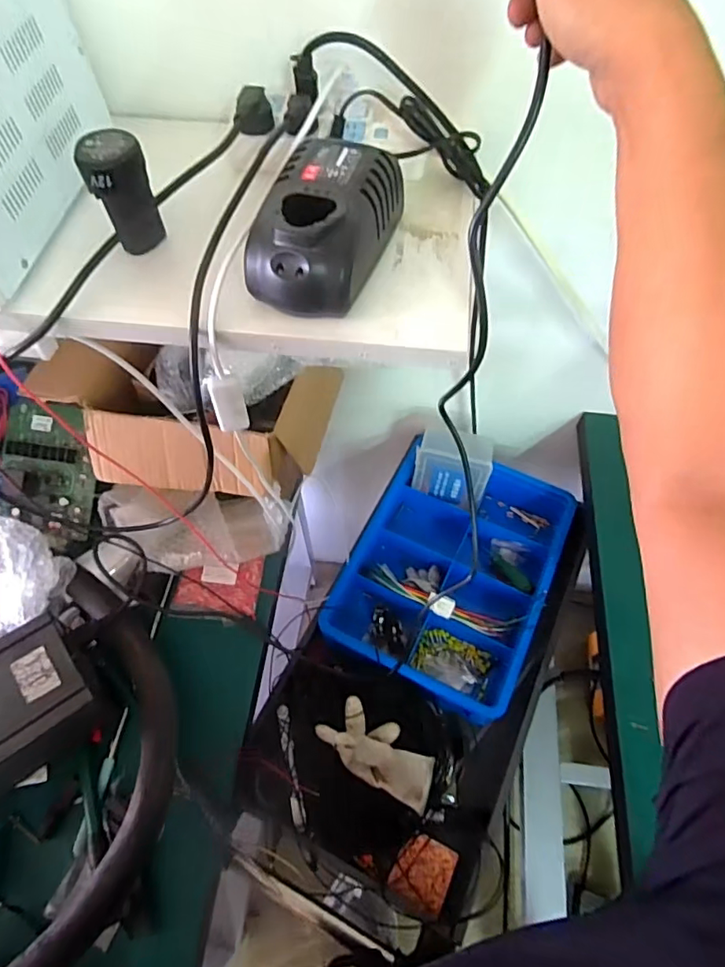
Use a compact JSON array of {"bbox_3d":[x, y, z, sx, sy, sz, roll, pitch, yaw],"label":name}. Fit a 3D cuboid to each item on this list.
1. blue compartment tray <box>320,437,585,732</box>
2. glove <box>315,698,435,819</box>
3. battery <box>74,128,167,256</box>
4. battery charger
[{"bbox_3d":[0.149,0.143,0.905,0.305,0.125,0.417,22,64,12],"label":"blue compartment tray"},{"bbox_3d":[0.024,0.367,0.718,0.166,0.060,0.076,38,67,4],"label":"glove"},{"bbox_3d":[-0.189,-0.229,0.422,0.047,0.079,0.044,-18,62,-9],"label":"battery"},{"bbox_3d":[-0.026,-0.195,0.402,0.095,0.053,0.141,18,63,10],"label":"battery charger"}]

